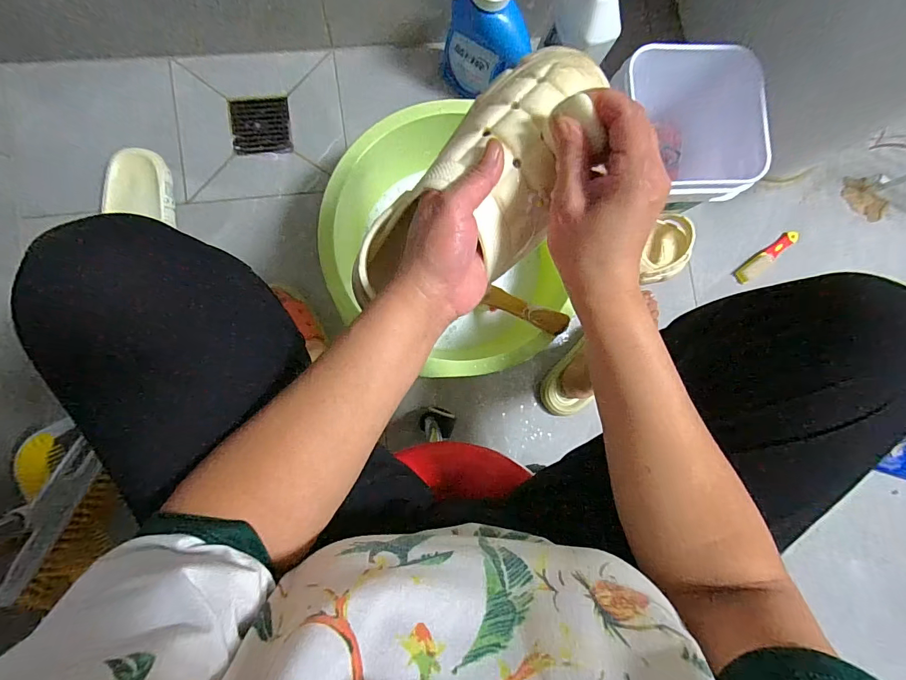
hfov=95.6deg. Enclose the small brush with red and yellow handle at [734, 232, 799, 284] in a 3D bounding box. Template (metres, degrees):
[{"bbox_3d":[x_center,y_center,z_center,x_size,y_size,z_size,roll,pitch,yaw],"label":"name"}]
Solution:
[{"bbox_3d":[0.600,-0.158,0.782,0.161,0.022,0.026,-36,92,-8],"label":"small brush with red and yellow handle"}]

